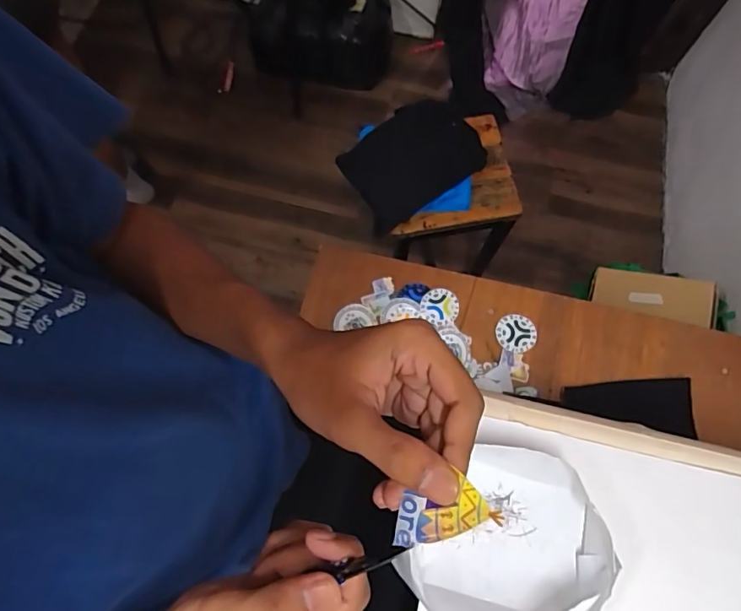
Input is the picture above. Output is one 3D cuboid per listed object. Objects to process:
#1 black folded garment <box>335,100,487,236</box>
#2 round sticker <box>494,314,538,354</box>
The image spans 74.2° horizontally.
[{"bbox_3d":[0.095,-0.329,1.118,0.295,0.087,0.217,-32,75,-10],"label":"black folded garment"},{"bbox_3d":[0.215,0.042,0.722,0.057,0.004,0.055,12,75,3],"label":"round sticker"}]

